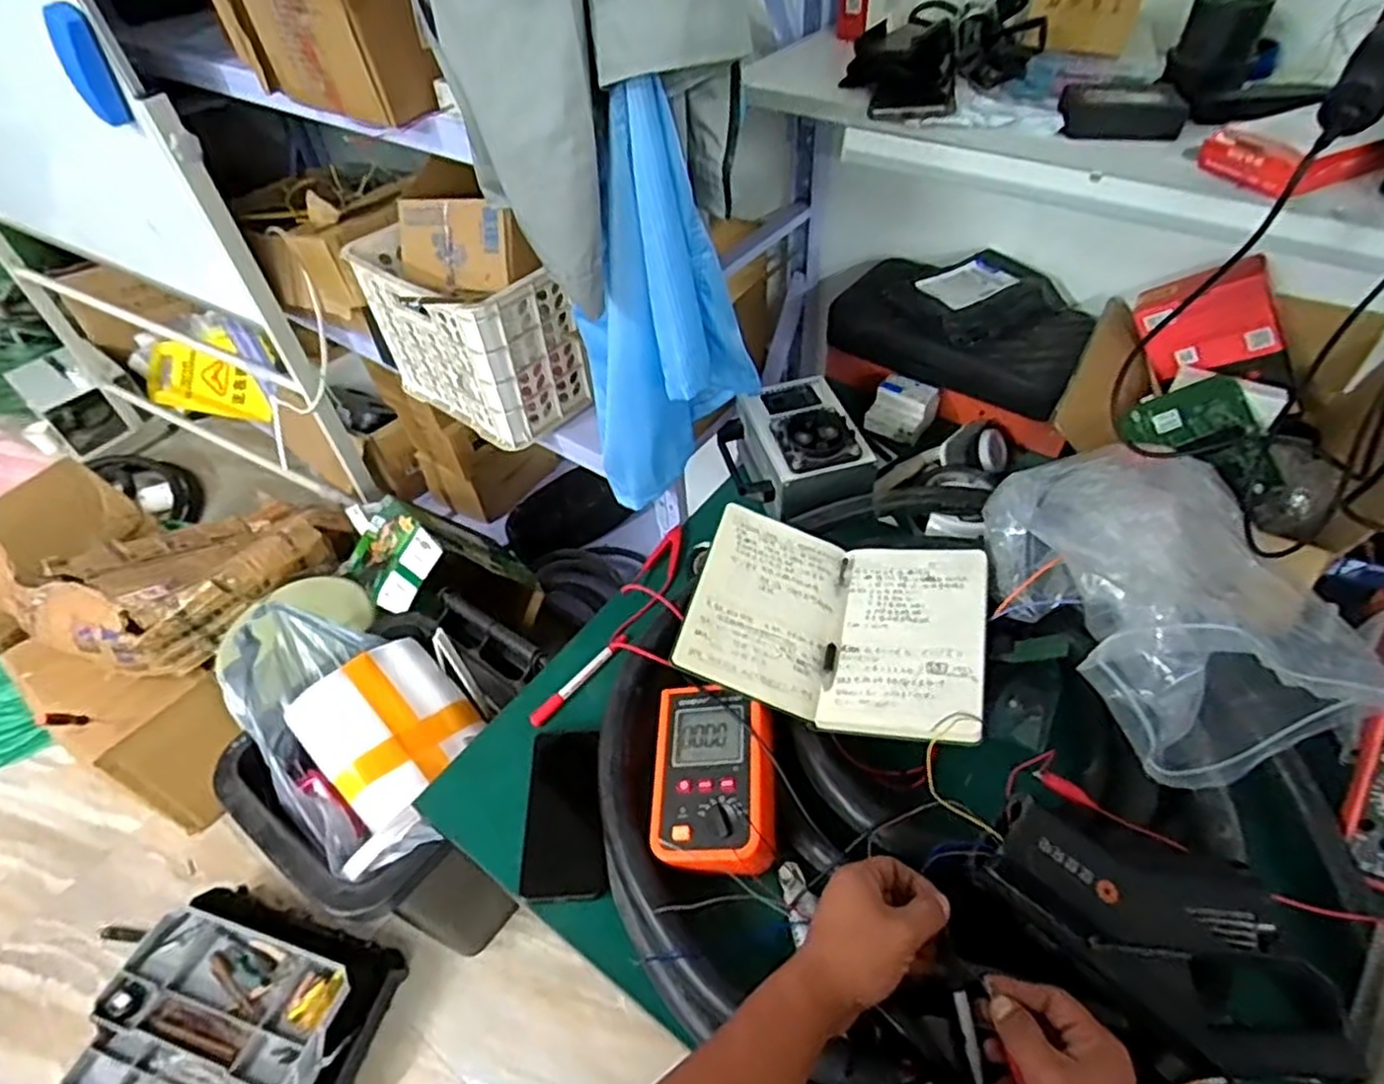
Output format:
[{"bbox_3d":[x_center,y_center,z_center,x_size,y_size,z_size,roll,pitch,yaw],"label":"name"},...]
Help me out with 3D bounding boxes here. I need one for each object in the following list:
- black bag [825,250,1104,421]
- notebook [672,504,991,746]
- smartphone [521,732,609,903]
[{"bbox_3d":[0.373,-0.301,0.989,0.327,0.107,0.191,33,58,29],"label":"black bag"},{"bbox_3d":[0.143,0.072,0.713,0.274,0.044,0.215,12,50,14],"label":"notebook"},{"bbox_3d":[-0.120,0.260,0.705,0.076,0.014,0.163,-4,48,0],"label":"smartphone"}]

